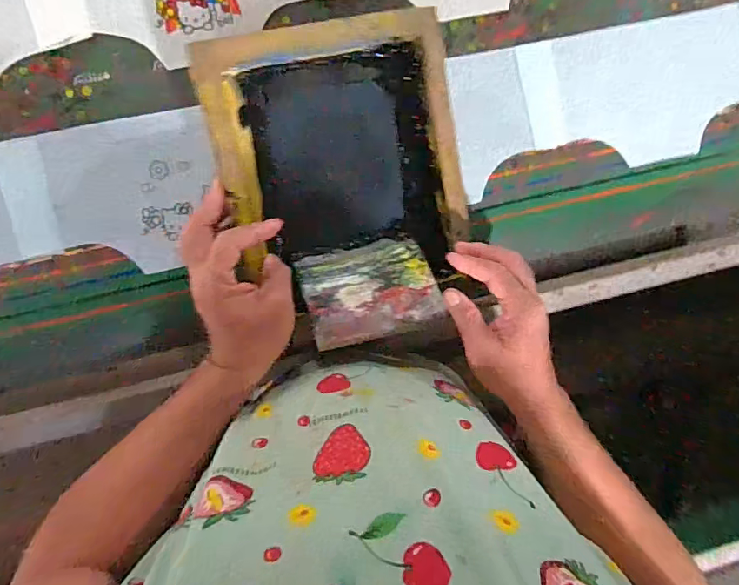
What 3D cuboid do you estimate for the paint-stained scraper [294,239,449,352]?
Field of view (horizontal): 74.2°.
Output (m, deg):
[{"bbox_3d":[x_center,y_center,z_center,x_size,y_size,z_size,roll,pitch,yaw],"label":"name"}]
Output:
[{"bbox_3d":[0.000,-0.005,0.479,0.125,0.008,0.102,-15,61,-8],"label":"paint-stained scraper"}]

